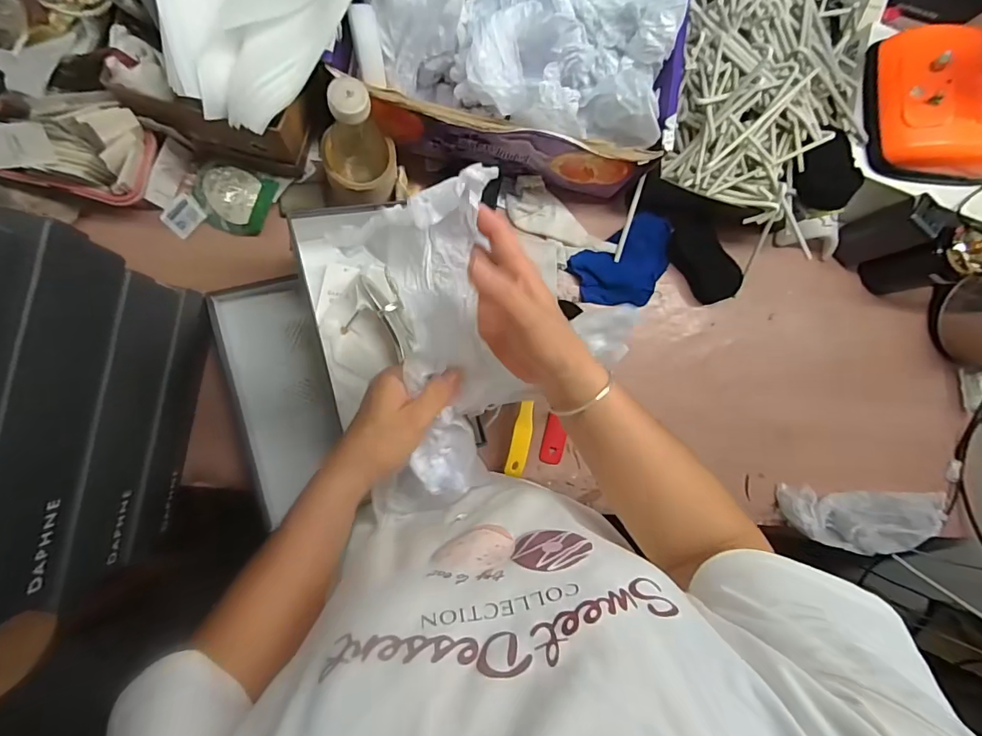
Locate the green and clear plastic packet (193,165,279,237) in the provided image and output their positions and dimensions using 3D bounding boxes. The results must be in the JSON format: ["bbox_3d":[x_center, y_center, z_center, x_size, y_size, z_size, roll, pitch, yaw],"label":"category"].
[{"bbox_3d":[-0.329,-0.215,0.601,0.093,0.013,0.080,17,85,-8],"label":"green and clear plastic packet"}]

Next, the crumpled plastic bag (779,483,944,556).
[{"bbox_3d":[0.573,0.236,0.718,0.276,0.048,0.100,6,87,-9],"label":"crumpled plastic bag"}]

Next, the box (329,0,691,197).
[{"bbox_3d":[0.034,-0.393,0.567,0.381,0.169,0.317,7,87,-9],"label":"box"}]

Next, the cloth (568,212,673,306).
[{"bbox_3d":[0.202,-0.150,0.686,0.161,0.031,0.106,-34,93,-9],"label":"cloth"}]

